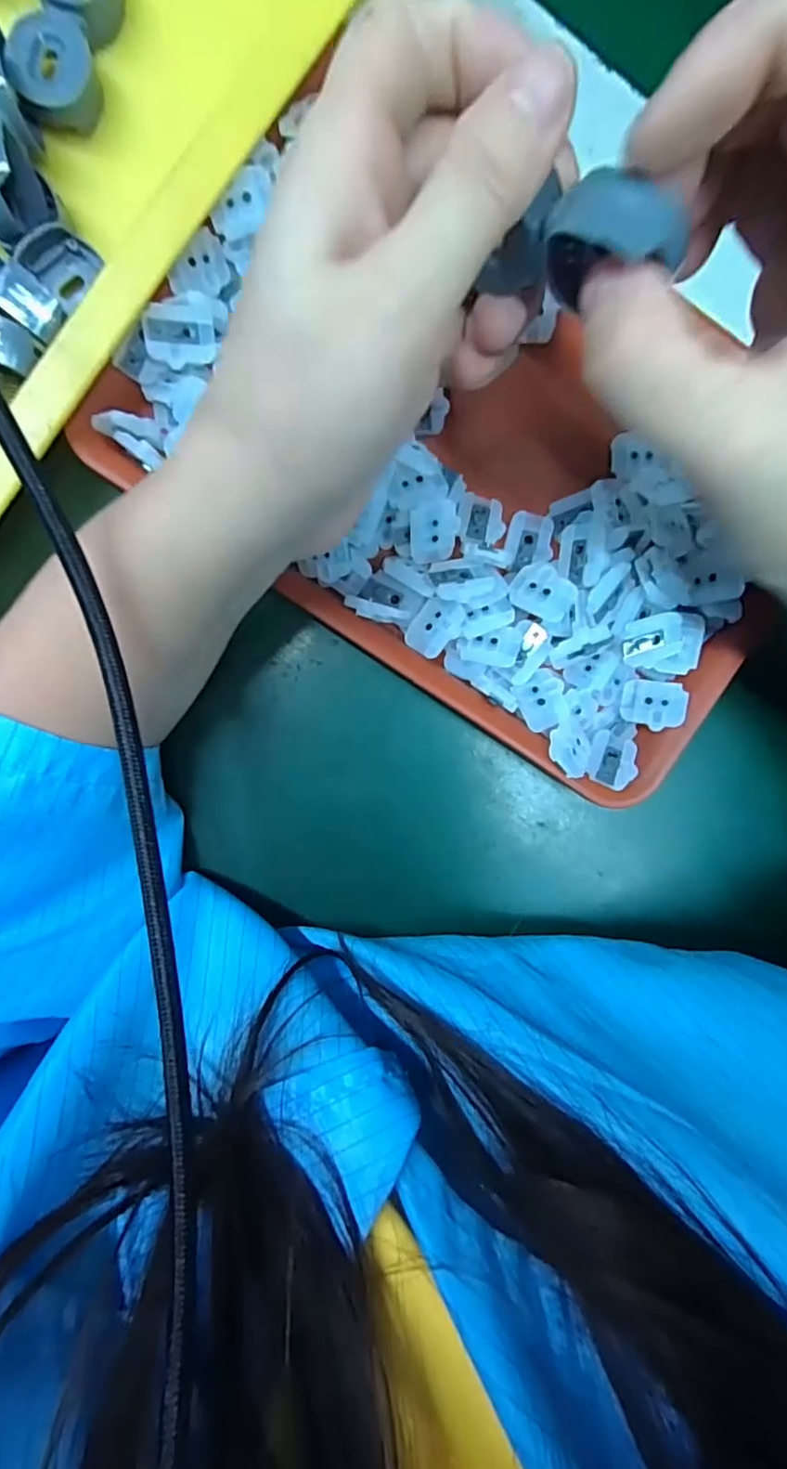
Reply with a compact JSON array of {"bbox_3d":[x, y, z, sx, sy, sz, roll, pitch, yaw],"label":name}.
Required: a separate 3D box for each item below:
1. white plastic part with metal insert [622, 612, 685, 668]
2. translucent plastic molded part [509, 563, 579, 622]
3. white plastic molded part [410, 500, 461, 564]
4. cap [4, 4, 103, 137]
[{"bbox_3d":[0.092,-0.033,0.212,0.021,0.007,0.016,-14,94,-1],"label":"white plastic part with metal insert"},{"bbox_3d":[0.052,-0.049,0.206,0.020,0.008,0.017,28,93,-3],"label":"translucent plastic molded part"},{"bbox_3d":[0.015,-0.070,0.204,0.017,0.007,0.018,-5,94,-2],"label":"white plastic molded part"},{"bbox_3d":[-0.110,-0.216,0.195,0.027,0.014,0.027,0,94,-2],"label":"cap"}]

